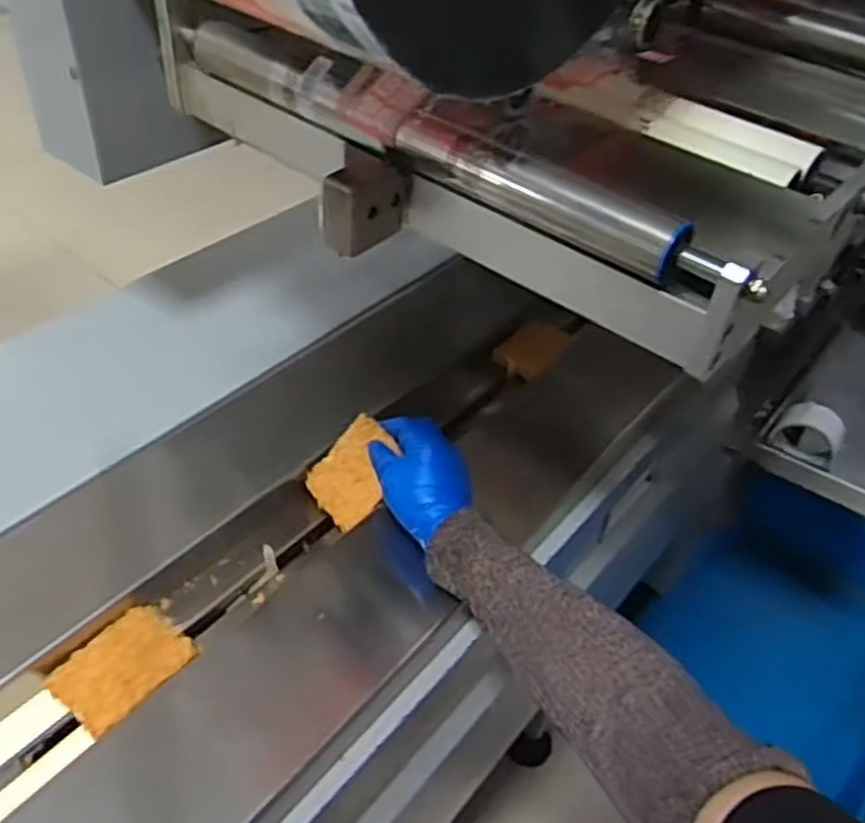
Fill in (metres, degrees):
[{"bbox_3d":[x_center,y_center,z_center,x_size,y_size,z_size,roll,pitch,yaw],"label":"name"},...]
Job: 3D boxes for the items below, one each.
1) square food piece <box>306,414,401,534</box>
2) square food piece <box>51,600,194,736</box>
[{"bbox_3d":[-0.070,0.058,0.724,0.071,0.090,0.006,47,12,25],"label":"square food piece"},{"bbox_3d":[-0.232,0.189,0.603,0.071,0.013,0.095,33,49,25],"label":"square food piece"}]

